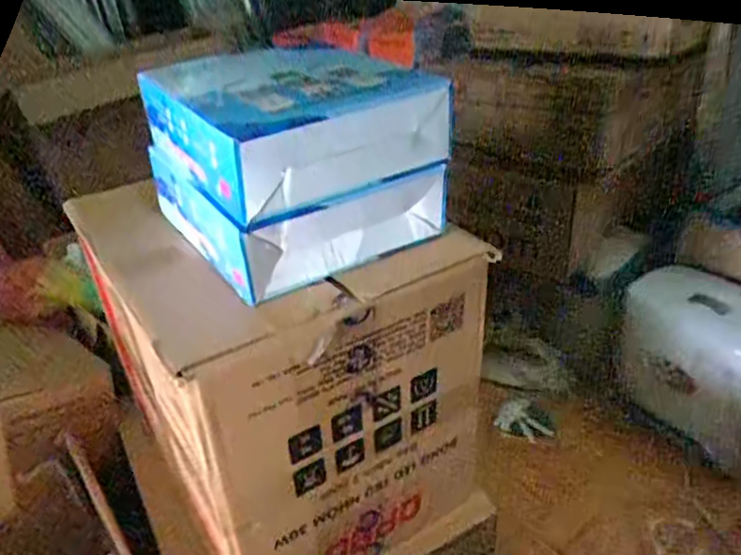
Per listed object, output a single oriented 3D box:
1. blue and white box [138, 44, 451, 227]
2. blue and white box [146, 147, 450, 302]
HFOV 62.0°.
[{"bbox_3d":[-0.092,-0.174,0.651,0.229,0.097,0.313,-21,38,-25],"label":"blue and white box"},{"bbox_3d":[-0.087,-0.098,0.676,0.228,0.079,0.270,-21,38,-25],"label":"blue and white box"}]

